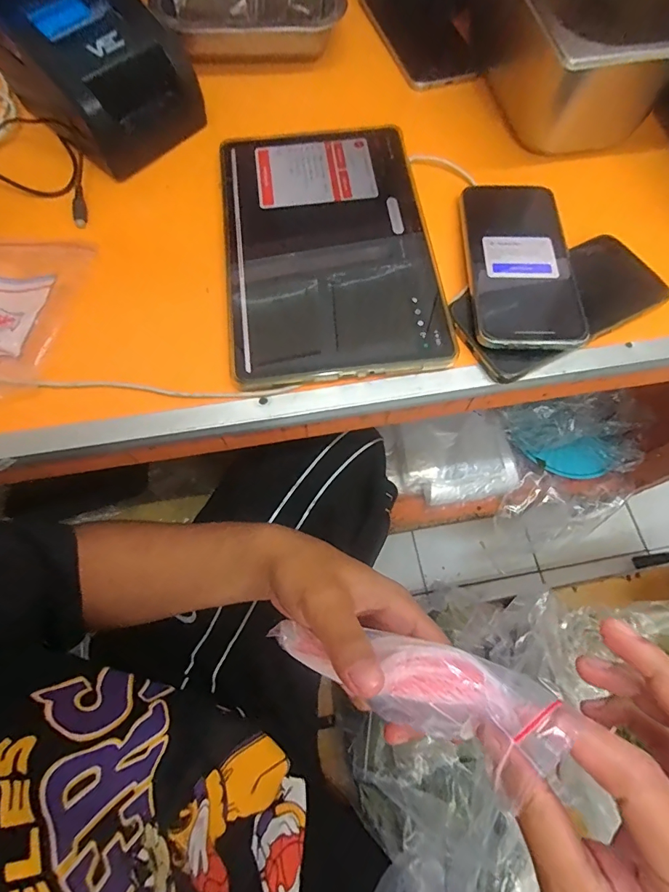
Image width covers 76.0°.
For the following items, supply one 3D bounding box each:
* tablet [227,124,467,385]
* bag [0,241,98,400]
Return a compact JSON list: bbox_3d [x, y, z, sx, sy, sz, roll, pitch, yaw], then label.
[{"bbox_3d":[-0.002,-0.170,0.356,0.171,0.008,0.248,-7,72,-4],"label":"tablet"},{"bbox_3d":[-0.253,-0.101,0.327,0.104,0.020,0.150,4,69,-2],"label":"bag"}]

